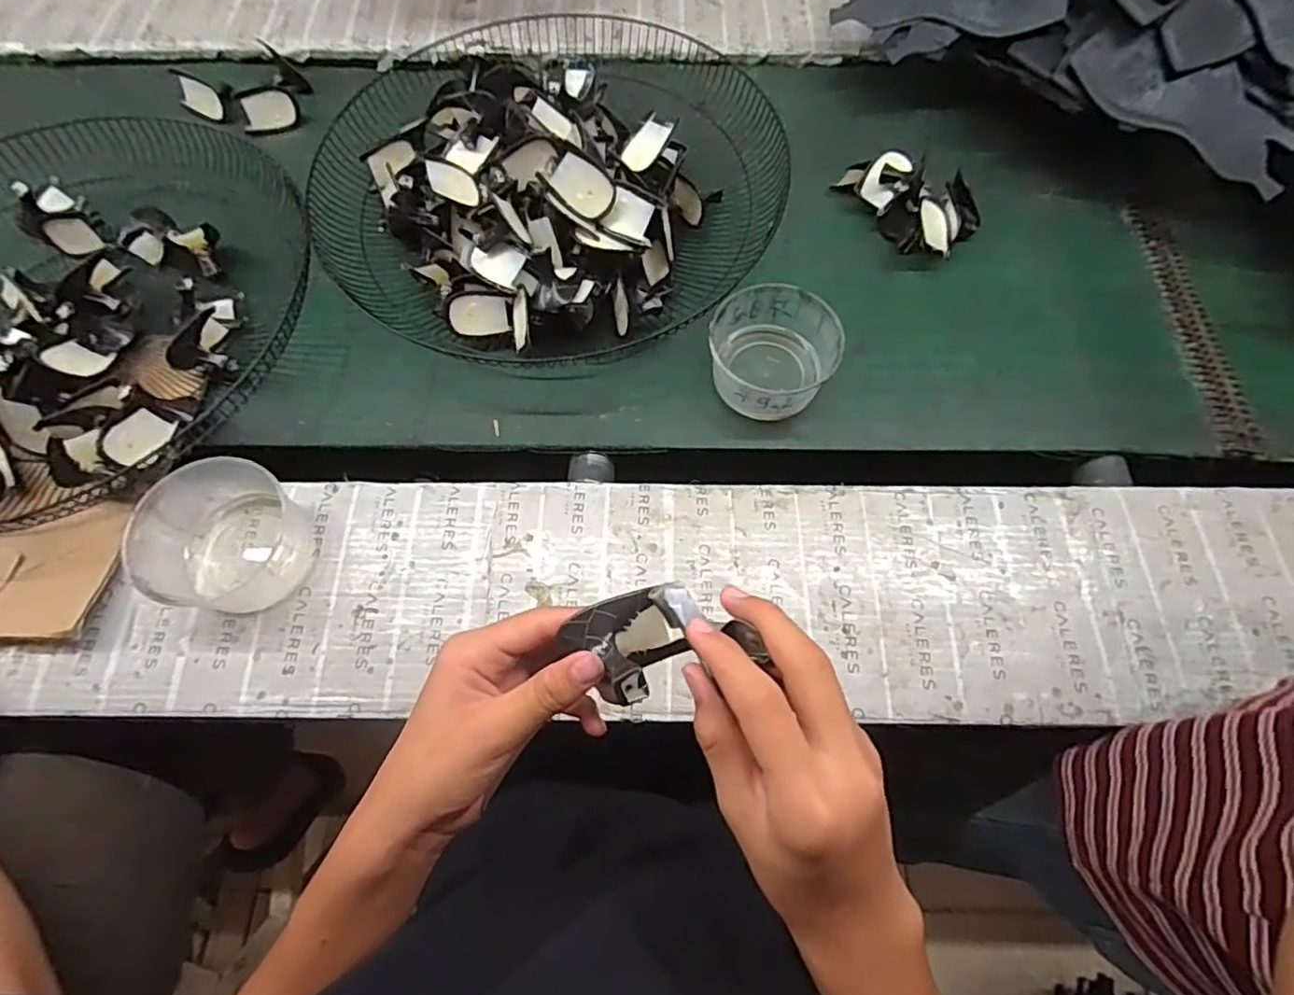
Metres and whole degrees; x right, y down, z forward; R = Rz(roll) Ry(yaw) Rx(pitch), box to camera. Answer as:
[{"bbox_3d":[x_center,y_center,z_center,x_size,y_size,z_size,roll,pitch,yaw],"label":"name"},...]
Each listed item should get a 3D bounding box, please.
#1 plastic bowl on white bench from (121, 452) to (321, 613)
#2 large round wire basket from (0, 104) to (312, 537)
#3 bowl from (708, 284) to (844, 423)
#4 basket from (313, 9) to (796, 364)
[{"bbox_3d":[-0.332,0.034,0.493,0.120,0.062,0.112,17,69,7],"label":"plastic bowl on white bench"},{"bbox_3d":[-0.568,-0.175,0.598,0.458,0.080,0.456,0,68,0],"label":"large round wire basket"},{"bbox_3d":[0.115,-0.131,0.580,0.112,0.066,0.112,0,68,0],"label":"bowl"},{"bbox_3d":[-0.117,-0.376,0.658,0.457,0.097,0.486,-8,65,-4],"label":"basket"}]

